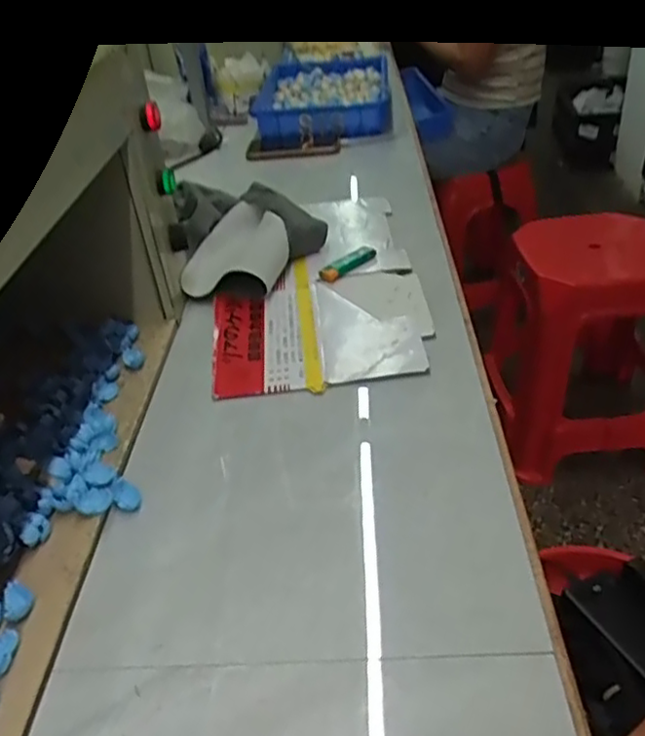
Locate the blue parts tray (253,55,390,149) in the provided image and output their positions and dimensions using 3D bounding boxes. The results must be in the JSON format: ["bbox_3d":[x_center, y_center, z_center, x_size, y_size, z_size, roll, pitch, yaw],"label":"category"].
[{"bbox_3d":[0.001,-0.521,1.304,0.252,0.068,0.330,-3,37,6],"label":"blue parts tray"}]

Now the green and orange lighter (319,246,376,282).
[{"bbox_3d":[0.030,-0.121,0.791,0.074,0.018,0.023,-27,41,-24],"label":"green and orange lighter"}]

